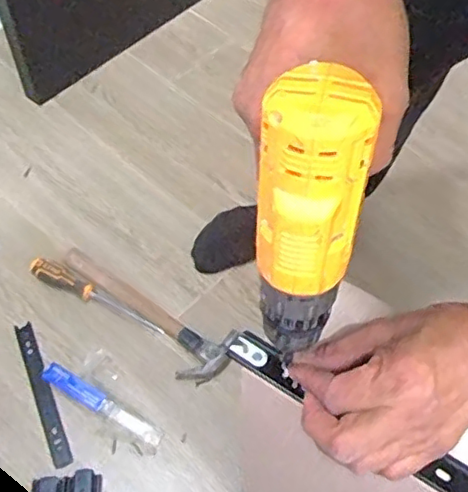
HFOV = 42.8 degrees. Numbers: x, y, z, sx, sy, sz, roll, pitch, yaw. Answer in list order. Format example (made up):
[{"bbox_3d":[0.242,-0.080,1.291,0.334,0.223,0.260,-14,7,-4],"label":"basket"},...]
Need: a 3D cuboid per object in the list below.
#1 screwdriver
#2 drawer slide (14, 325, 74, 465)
[{"bbox_3d":[-0.217,0.080,0.920,0.231,0.026,0.032,26,59,14],"label":"screwdriver"},{"bbox_3d":[-0.274,0.207,0.850,0.025,0.017,0.227,-21,59,-16],"label":"drawer slide"}]

